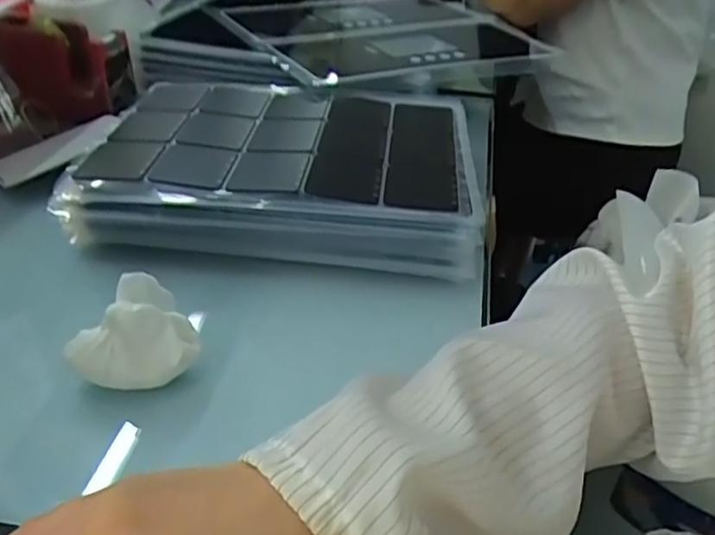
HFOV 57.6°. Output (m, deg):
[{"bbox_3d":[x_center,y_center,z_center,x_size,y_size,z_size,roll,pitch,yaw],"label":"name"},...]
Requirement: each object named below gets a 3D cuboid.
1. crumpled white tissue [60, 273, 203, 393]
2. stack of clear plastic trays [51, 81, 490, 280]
[{"bbox_3d":[-0.115,0.033,0.346,0.046,0.034,0.062,24,41,25],"label":"crumpled white tissue"},{"bbox_3d":[-0.054,-0.089,0.518,0.283,0.045,0.222,6,36,3],"label":"stack of clear plastic trays"}]

